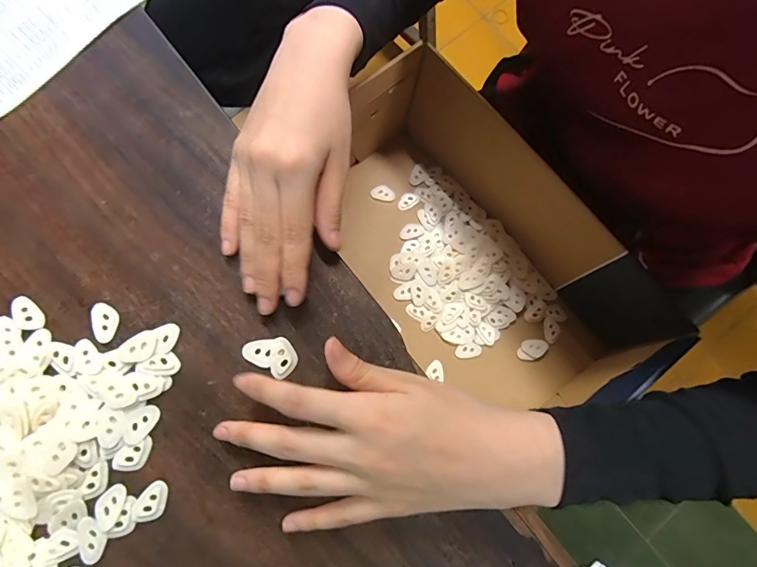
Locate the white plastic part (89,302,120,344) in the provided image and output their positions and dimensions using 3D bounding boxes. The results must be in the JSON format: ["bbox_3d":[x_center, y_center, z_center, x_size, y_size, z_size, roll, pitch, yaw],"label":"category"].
[{"bbox_3d":[-0.181,0.025,0.285,0.018,0.004,0.027,-14,80,-2],"label":"white plastic part"}]

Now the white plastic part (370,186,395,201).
[{"bbox_3d":[0.005,-0.097,0.467,0.026,0.004,0.015,8,80,2],"label":"white plastic part"}]

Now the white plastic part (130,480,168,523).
[{"bbox_3d":[-0.140,0.135,0.265,0.017,0.004,0.025,38,82,7],"label":"white plastic part"}]

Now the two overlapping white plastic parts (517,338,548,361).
[{"bbox_3d":[0.154,0.065,0.435,0.030,0.004,0.019,-18,80,-3],"label":"two overlapping white plastic parts"}]

